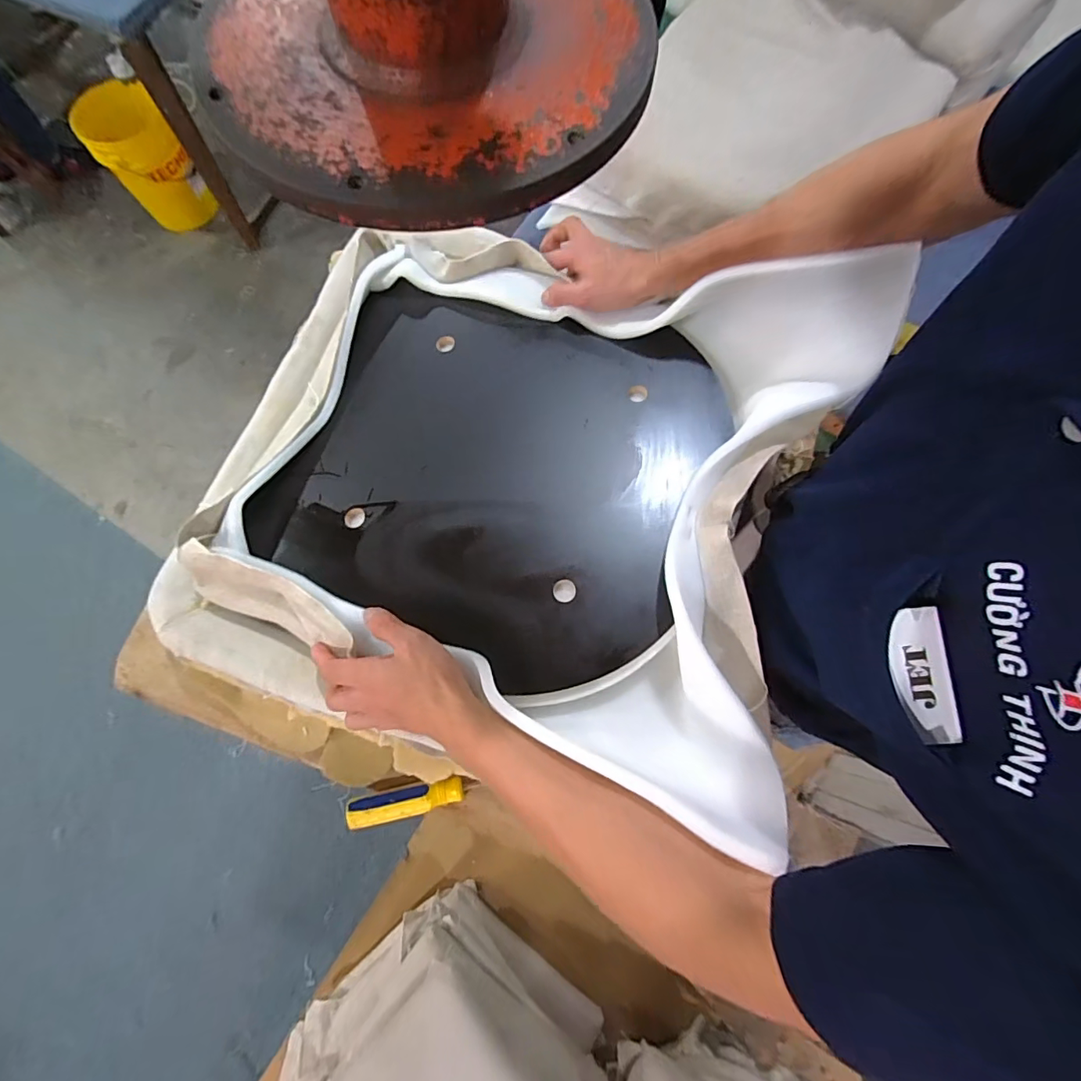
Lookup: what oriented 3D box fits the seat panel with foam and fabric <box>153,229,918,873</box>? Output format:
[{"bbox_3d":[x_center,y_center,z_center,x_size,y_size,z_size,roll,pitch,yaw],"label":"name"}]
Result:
[{"bbox_3d":[-0.038,-0.070,0.444,0.596,0.159,0.480,12,74,4],"label":"seat panel with foam and fabric"}]

